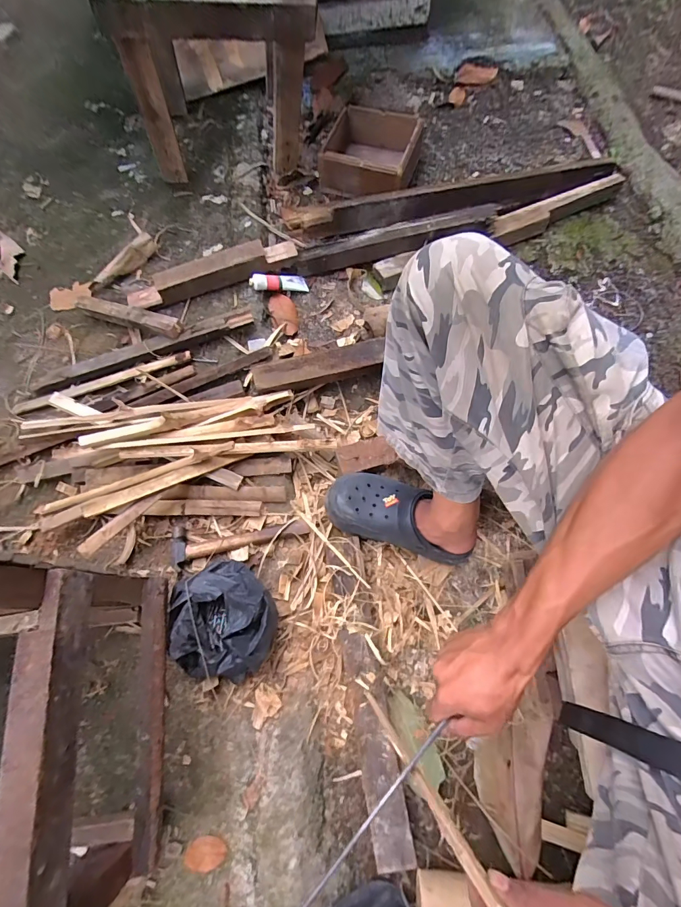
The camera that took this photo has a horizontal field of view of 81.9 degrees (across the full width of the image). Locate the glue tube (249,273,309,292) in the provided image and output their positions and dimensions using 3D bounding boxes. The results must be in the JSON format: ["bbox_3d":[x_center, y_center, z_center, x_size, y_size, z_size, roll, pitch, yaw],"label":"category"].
[{"bbox_3d":[-0.144,-0.403,0.922,0.135,0.026,0.037,-7,69,-24],"label":"glue tube"}]

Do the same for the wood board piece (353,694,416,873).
[{"bbox_3d":[0.060,0.473,0.583,0.059,0.016,0.227,-14,69,7],"label":"wood board piece"}]

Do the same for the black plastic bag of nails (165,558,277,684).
[{"bbox_3d":[-0.191,0.269,0.628,0.168,0.082,0.174,-37,73,-10],"label":"black plastic bag of nails"}]

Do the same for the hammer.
[{"bbox_3d":[-0.179,0.149,0.704,0.242,0.024,0.062,-9,70,-1],"label":"hammer"}]

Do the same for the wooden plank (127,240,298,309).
[{"bbox_3d":[-0.295,-0.418,0.905,0.399,0.054,0.073,-17,71,-3],"label":"wooden plank"}]

